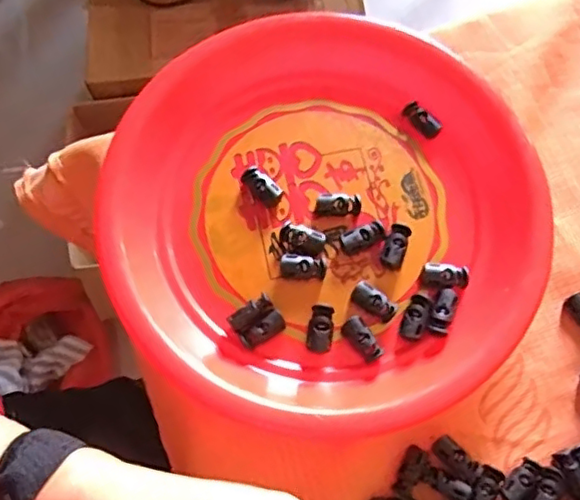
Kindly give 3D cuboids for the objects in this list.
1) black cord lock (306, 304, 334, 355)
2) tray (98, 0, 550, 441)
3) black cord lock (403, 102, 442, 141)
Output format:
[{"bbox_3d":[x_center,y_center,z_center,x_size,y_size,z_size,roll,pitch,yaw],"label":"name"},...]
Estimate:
[{"bbox_3d":[0.018,0.045,0.351,0.014,0.008,0.026,7,71,2],"label":"black cord lock"},{"bbox_3d":[0.021,-0.028,0.369,0.242,0.029,0.260,8,71,2],"label":"tray"},{"bbox_3d":[0.086,-0.084,0.398,0.027,0.010,0.009,43,76,13],"label":"black cord lock"}]

